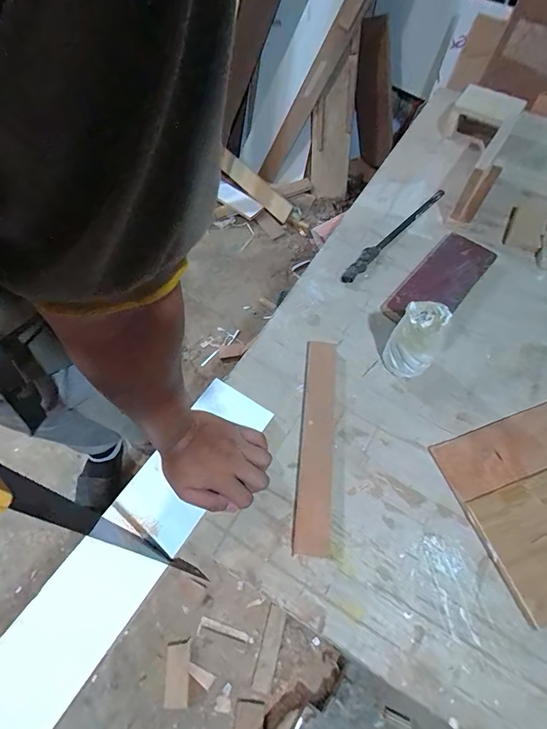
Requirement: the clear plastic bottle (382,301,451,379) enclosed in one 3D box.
[{"bbox_3d":[0.189,-0.032,0.508,0.059,0.109,0.055,1,59,-2],"label":"clear plastic bottle"}]

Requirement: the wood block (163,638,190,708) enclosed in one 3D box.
[{"bbox_3d":[-0.232,0.742,0.912,0.054,0.016,0.123,-2,59,-4],"label":"wood block"}]

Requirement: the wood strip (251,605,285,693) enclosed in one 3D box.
[{"bbox_3d":[-0.010,0.705,0.946,0.041,0.006,0.172,15,59,6],"label":"wood strip"}]

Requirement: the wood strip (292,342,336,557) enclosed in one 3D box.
[{"bbox_3d":[0.059,0.092,0.495,0.044,0.010,0.281,7,59,1],"label":"wood strip"}]

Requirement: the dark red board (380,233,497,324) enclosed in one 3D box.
[{"bbox_3d":[0.266,-0.135,0.608,0.090,0.022,0.222,37,63,21],"label":"dark red board"}]

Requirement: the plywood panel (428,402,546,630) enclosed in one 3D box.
[{"bbox_3d":[0.337,0.160,0.459,0.220,0.014,0.205,-15,61,-12],"label":"plywood panel"}]

